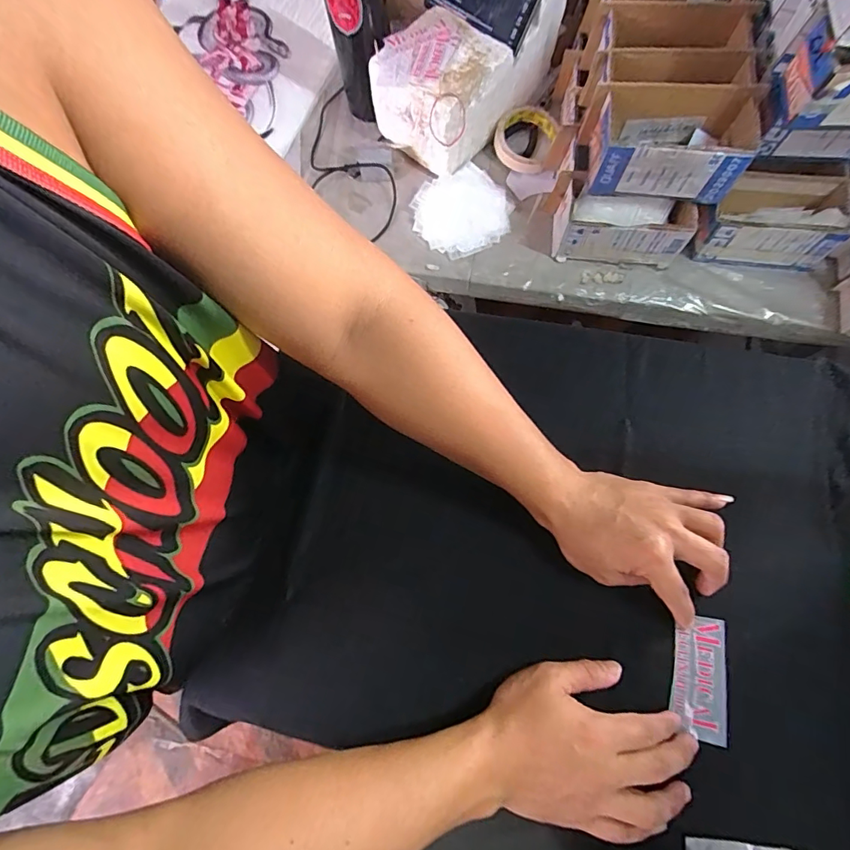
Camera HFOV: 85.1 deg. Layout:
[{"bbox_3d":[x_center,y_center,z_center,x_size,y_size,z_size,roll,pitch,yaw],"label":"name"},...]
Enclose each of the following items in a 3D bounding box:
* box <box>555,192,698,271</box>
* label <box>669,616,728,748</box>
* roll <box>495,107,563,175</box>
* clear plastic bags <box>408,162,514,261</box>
[{"bbox_3d":[0.255,-0.249,0.597,0.151,0.077,0.055,6,75,4],"label":"box"},{"bbox_3d":[0.223,0.203,0.374,0.043,0.004,0.089,11,76,5],"label":"label"},{"bbox_3d":[0.146,-0.415,0.665,0.080,0.025,0.090,24,77,8],"label":"roll"},{"bbox_3d":[0.050,-0.299,0.652,0.131,0.014,0.127,-28,76,-6],"label":"clear plastic bags"}]

